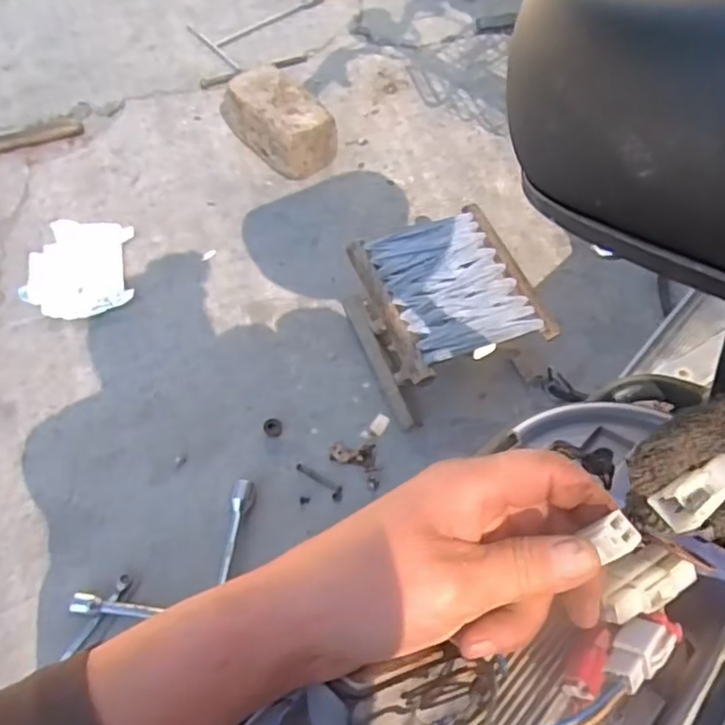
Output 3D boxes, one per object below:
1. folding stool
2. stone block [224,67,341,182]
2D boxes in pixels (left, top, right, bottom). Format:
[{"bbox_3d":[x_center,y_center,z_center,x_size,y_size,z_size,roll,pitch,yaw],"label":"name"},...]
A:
[{"bbox_3d":[0.115,-0.072,0.931,0.223,0.140,0.239,-20,63,-12],"label":"folding stool"},{"bbox_3d":[-0.146,-0.431,1.160,0.129,0.110,0.210,-39,68,-20],"label":"stone block"}]

